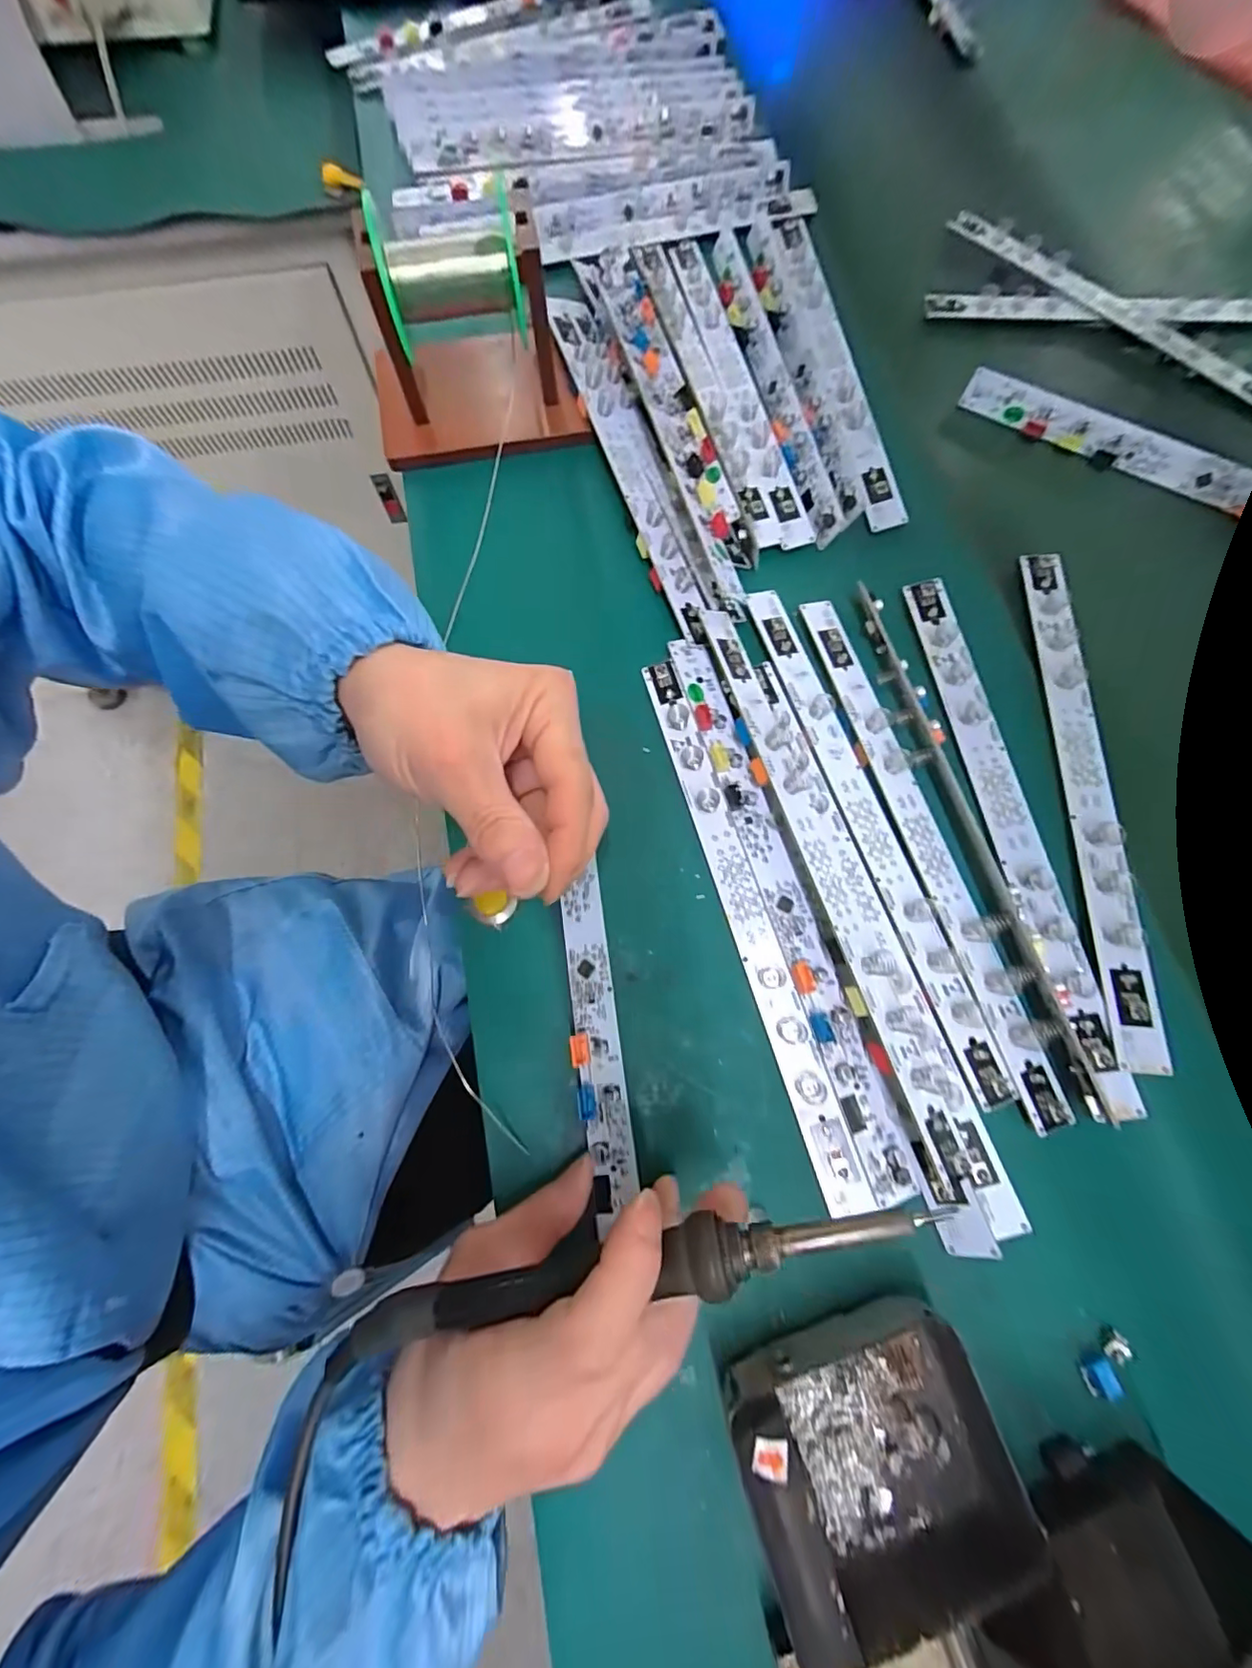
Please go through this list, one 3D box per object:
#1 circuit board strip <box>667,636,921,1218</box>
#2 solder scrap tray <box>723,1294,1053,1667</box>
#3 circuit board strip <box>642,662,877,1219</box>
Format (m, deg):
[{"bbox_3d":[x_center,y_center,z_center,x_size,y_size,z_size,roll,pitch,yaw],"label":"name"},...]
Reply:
[{"bbox_3d":[0.075,0.025,0.268,0.021,0.008,0.285,-15,74,-5],"label":"circuit board strip"},{"bbox_3d":[0.094,0.233,0.197,0.099,0.035,0.078,-16,74,-5],"label":"solder scrap tray"},{"bbox_3d":[0.057,0.034,0.269,0.021,0.005,0.274,-21,73,12],"label":"circuit board strip"}]

